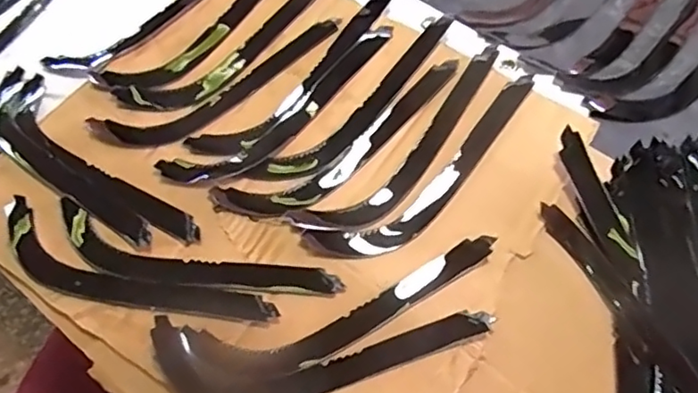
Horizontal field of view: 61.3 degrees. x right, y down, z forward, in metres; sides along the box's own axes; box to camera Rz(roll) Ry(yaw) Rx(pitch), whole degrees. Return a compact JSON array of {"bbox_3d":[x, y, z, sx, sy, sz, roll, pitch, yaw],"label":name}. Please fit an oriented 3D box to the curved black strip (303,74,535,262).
[{"bbox_3d":[0.067,-0.017,0.428,0.208,0.009,0.048,-35,67,-15],"label":"curved black strip"}]

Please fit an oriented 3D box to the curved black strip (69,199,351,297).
[{"bbox_3d":[-0.111,0.046,0.412,0.212,0.013,0.039,13,64,8],"label":"curved black strip"}]

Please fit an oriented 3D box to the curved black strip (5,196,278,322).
[{"bbox_3d":[-0.151,0.057,0.401,0.204,0.012,0.044,19,65,11],"label":"curved black strip"}]

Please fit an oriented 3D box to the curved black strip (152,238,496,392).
[{"bbox_3d":[-0.011,0.081,0.391,0.228,0.018,0.066,-18,64,-8],"label":"curved black strip"}]

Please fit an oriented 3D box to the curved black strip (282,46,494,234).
[{"bbox_3d":[0.050,-0.039,0.439,0.209,0.009,0.046,-42,69,-18],"label":"curved black strip"}]

